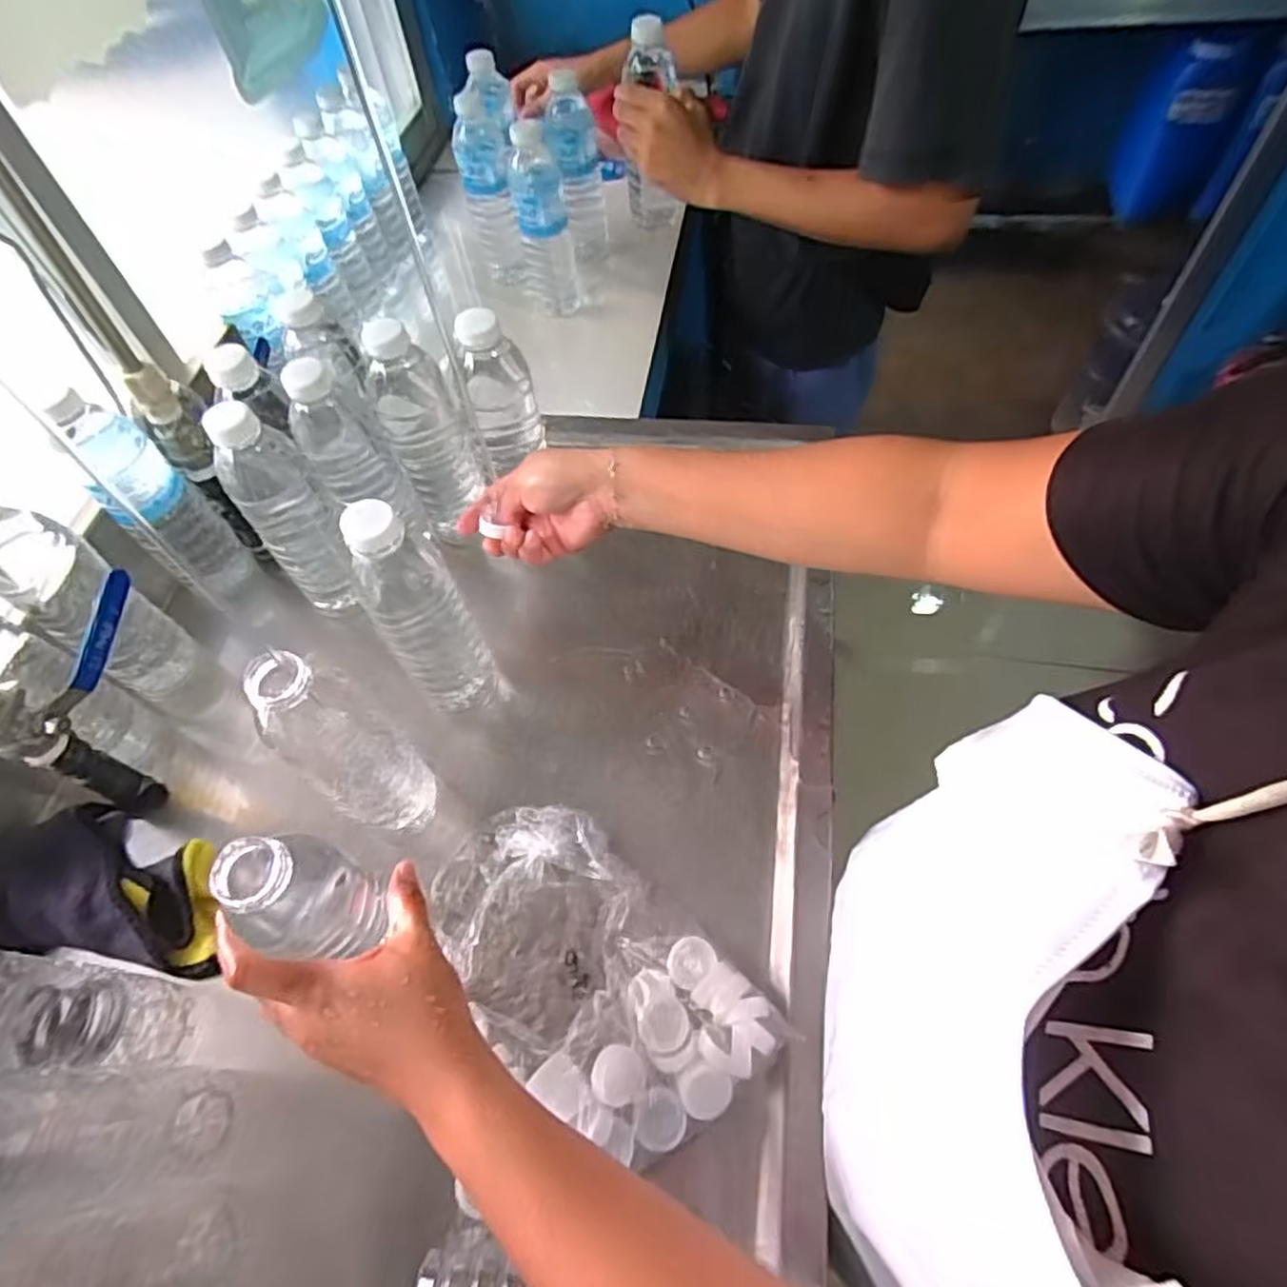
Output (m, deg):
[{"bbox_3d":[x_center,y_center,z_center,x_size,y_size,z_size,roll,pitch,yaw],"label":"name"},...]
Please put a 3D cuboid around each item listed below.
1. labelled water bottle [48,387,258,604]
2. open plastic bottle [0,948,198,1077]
[{"bbox_3d":[-0.408,-0.119,0.602,0.069,0.195,0.063,32,66,22],"label":"labelled water bottle"},{"bbox_3d":[-0.325,0.196,0.383,0.059,0.191,0.056,5,59,8],"label":"open plastic bottle"}]

